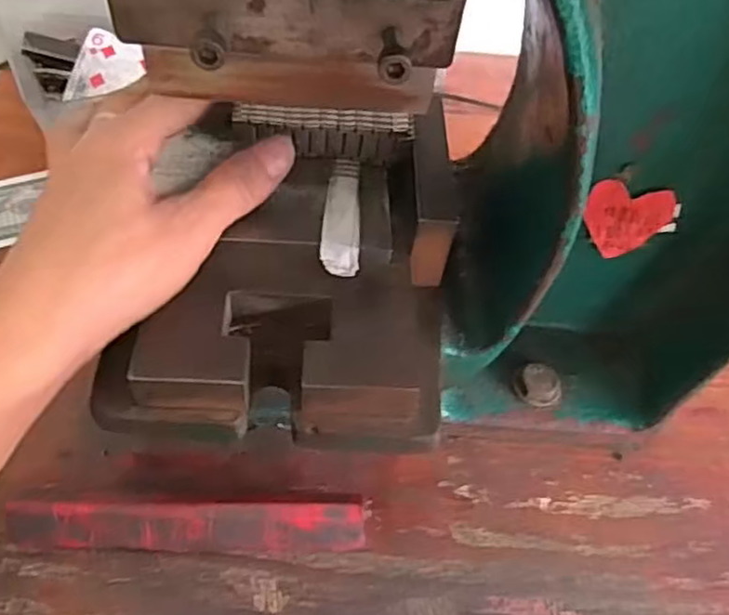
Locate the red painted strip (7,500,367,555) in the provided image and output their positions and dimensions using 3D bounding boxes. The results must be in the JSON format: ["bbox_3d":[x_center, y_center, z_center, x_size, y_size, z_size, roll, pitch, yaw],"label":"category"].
[{"bbox_3d":[-0.076,0.097,0.296,0.149,0.022,0.017,2,52,-5],"label":"red painted strip"}]

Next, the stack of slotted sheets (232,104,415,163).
[{"bbox_3d":[-0.017,-0.073,0.283,0.072,0.024,0.007,5,52,-8],"label":"stack of slotted sheets"}]

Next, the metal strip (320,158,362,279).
[{"bbox_3d":[-0.010,-0.038,0.278,0.015,0.008,0.056,2,53,-4],"label":"metal strip"}]

